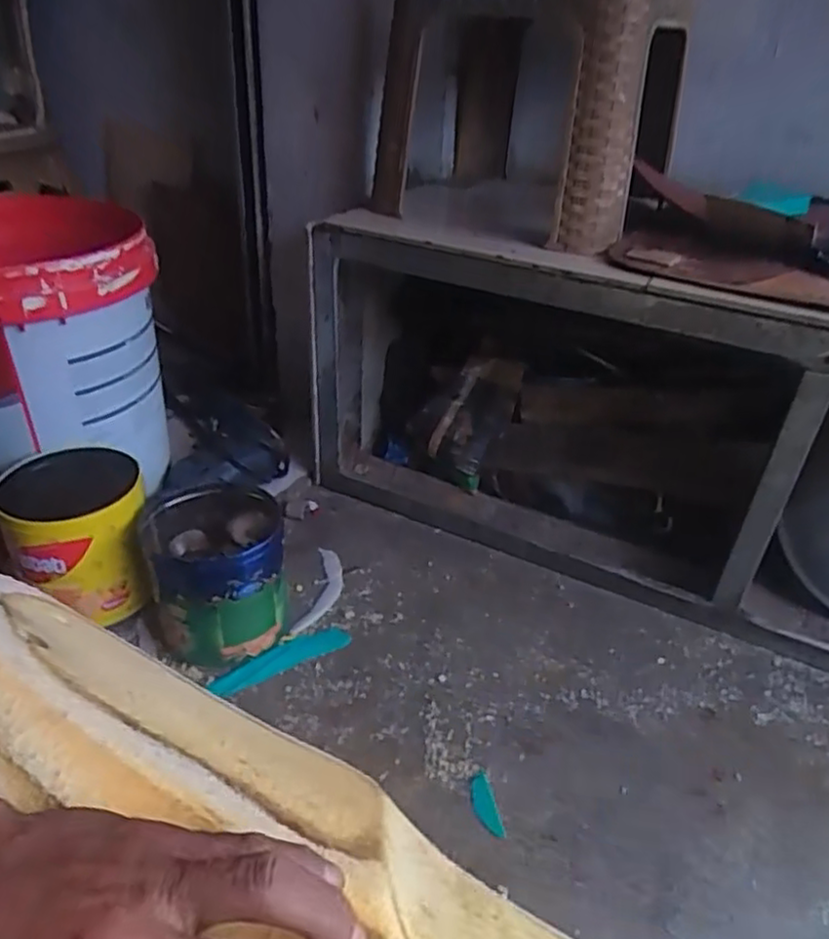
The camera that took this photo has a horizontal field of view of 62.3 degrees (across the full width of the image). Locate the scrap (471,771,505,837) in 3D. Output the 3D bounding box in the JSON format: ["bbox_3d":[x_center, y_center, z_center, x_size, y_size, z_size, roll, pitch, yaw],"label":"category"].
[{"bbox_3d":[0.067,0.319,0.650,0.021,0.004,0.061,-6,35,-14],"label":"scrap"}]

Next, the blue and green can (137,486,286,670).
[{"bbox_3d":[-0.222,0.123,0.781,0.149,0.148,0.143,-7,36,-16],"label":"blue and green can"}]

